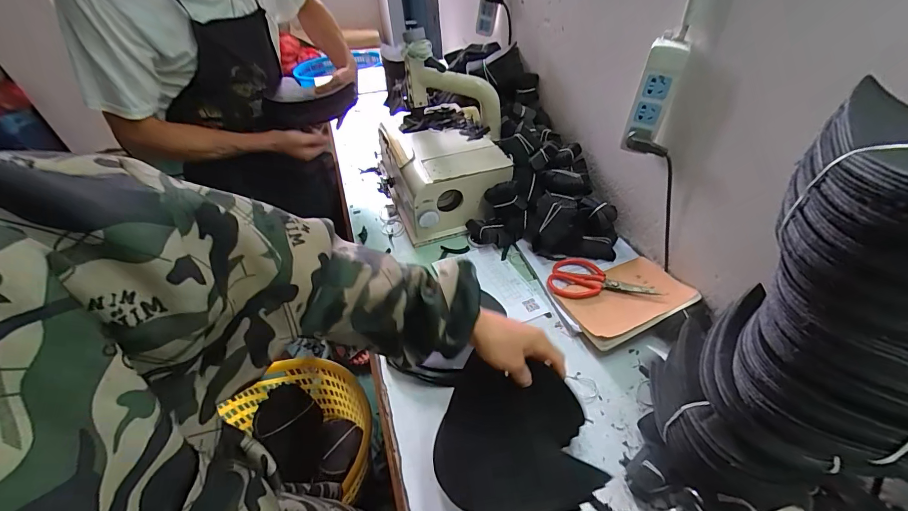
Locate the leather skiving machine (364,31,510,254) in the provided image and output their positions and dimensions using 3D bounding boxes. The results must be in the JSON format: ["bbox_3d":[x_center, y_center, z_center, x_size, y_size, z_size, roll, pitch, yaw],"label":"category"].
[{"bbox_3d":[-0.028,-0.264,0.879,0.285,0.293,0.333,-14,46,-9],"label":"leather skiving machine"}]

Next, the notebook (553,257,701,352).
[{"bbox_3d":[0.299,0.074,0.681,0.208,0.016,0.138,-21,41,-13],"label":"notebook"}]

